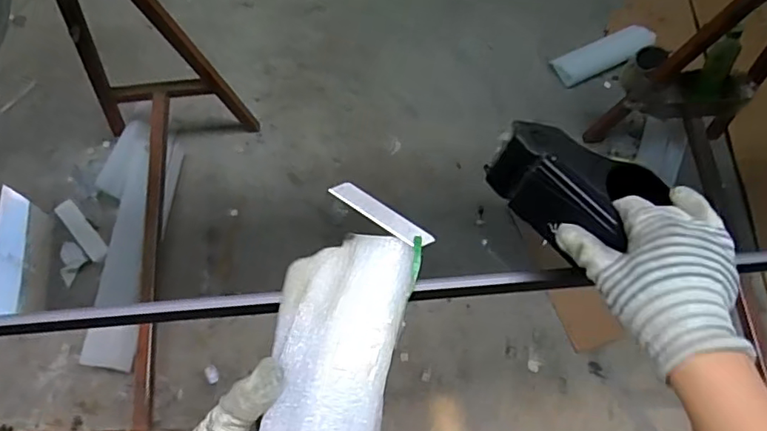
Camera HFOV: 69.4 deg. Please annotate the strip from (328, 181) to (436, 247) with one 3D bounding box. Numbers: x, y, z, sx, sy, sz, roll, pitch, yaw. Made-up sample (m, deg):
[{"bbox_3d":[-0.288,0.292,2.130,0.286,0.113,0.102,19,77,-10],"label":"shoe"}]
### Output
[{"bbox_3d":[-0.002,-0.001,0.504,0.103,0.006,0.018,33,81,13],"label":"strip"}]

